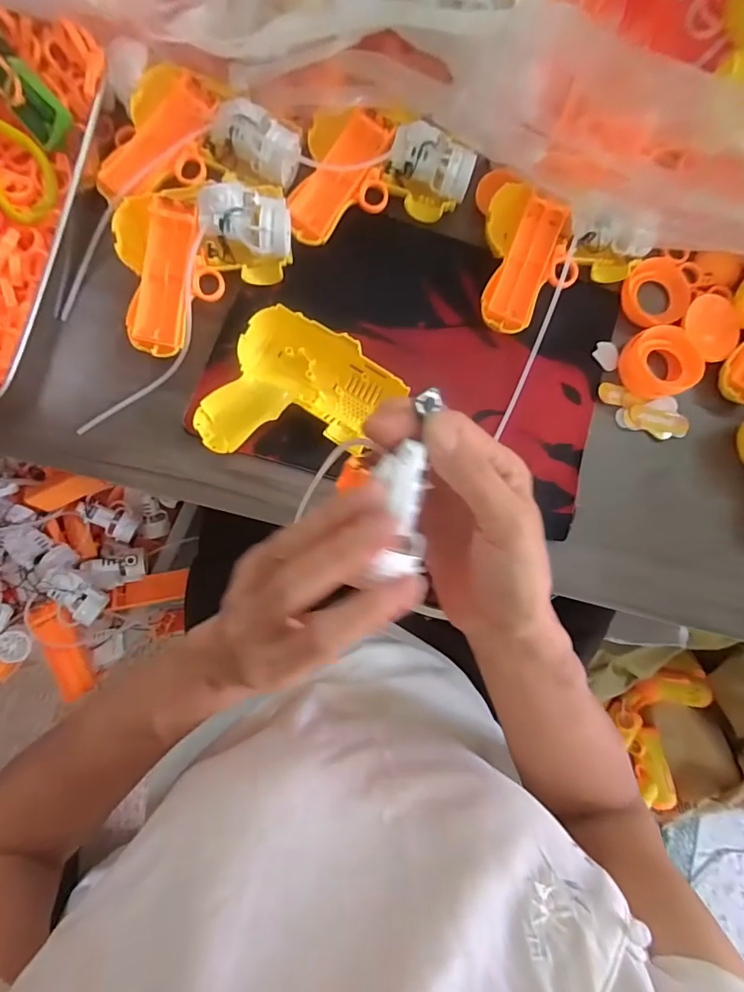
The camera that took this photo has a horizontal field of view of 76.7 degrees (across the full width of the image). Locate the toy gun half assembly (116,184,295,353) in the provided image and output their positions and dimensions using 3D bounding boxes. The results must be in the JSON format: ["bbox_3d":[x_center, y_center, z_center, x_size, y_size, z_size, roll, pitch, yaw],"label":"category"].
[{"bbox_3d":[-0.126,-0.184,0.360,0.133,0.035,0.136,-6,85,-5],"label":"toy gun half assembly"}]

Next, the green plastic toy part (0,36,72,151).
[{"bbox_3d":[-0.261,-0.301,0.329,0.029,0.016,0.108,-42,101,-7],"label":"green plastic toy part"}]

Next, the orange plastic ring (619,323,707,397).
[{"bbox_3d":[0.244,-0.113,0.393,0.056,0.022,0.057,0,85,-4],"label":"orange plastic ring"}]

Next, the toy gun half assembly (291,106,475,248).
[{"bbox_3d":[0.002,-0.267,0.377,0.145,0.030,0.093,-14,86,-6],"label":"toy gun half assembly"}]

